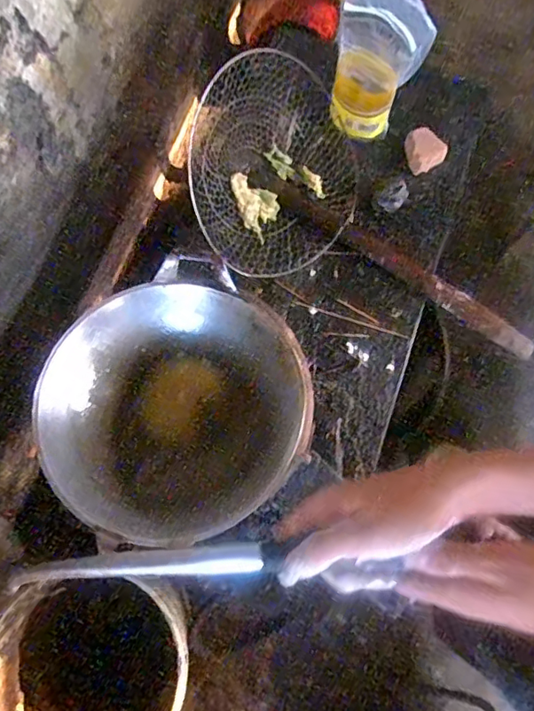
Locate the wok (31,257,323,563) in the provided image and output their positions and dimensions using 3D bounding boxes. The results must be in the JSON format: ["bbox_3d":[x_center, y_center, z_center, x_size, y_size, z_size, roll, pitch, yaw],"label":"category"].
[{"bbox_3d":[-0.102,0.054,0.621,0.297,0.079,0.280,0,75,-1],"label":"wok"}]

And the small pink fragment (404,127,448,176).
[{"bbox_3d":[0.261,-0.340,0.897,0.053,0.030,0.066,-29,78,-9],"label":"small pink fragment"}]

